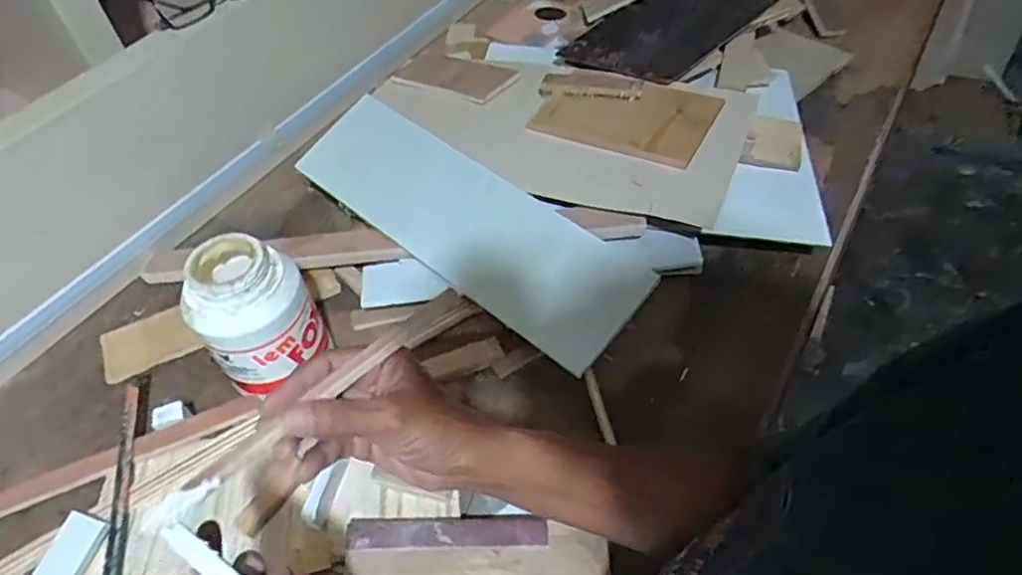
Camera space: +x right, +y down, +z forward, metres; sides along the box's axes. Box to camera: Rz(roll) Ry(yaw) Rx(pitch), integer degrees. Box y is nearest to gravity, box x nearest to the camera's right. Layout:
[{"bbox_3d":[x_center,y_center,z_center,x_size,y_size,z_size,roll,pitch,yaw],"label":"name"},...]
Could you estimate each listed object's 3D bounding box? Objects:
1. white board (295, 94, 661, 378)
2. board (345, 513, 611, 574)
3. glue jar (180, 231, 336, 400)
[{"bbox_3d":[-0.047,-0.067,0.640,0.375,0.019,0.119,34,78,19],"label":"white board"},{"bbox_3d":[-0.025,0.207,0.491,0.192,0.035,0.055,0,52,3],"label":"board"},{"bbox_3d":[-0.221,0.022,0.564,0.091,0.145,0.098,-2,52,2],"label":"glue jar"}]

